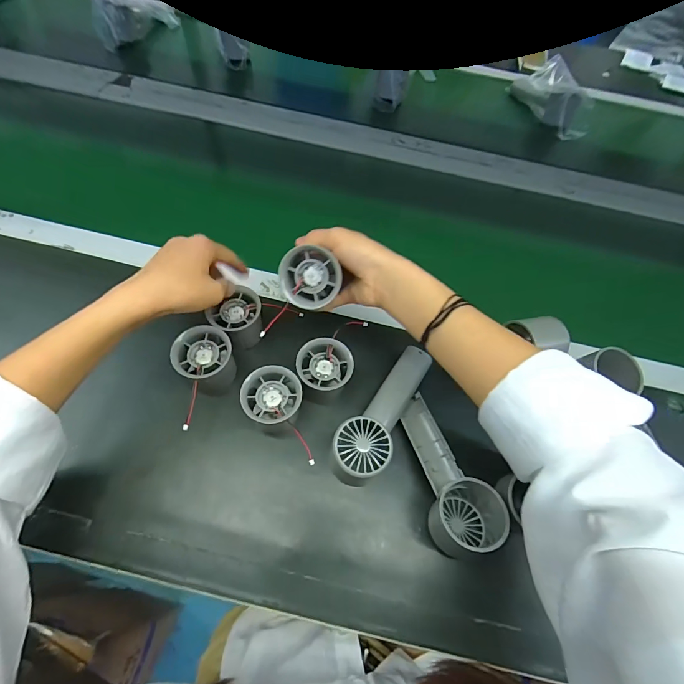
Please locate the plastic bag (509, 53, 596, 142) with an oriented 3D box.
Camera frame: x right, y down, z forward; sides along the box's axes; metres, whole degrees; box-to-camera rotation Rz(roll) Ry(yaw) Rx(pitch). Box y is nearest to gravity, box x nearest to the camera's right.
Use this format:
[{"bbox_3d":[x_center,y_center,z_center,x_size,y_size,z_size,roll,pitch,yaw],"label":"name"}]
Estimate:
[{"bbox_3d":[0.418,-0.486,0.707,0.080,0.063,0.173,-12,62,-12],"label":"plastic bag"}]

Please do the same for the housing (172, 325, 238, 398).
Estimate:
[{"bbox_3d":[-0.139,0.021,0.375,0.048,0.063,0.052,2,60,-4],"label":"housing"}]

